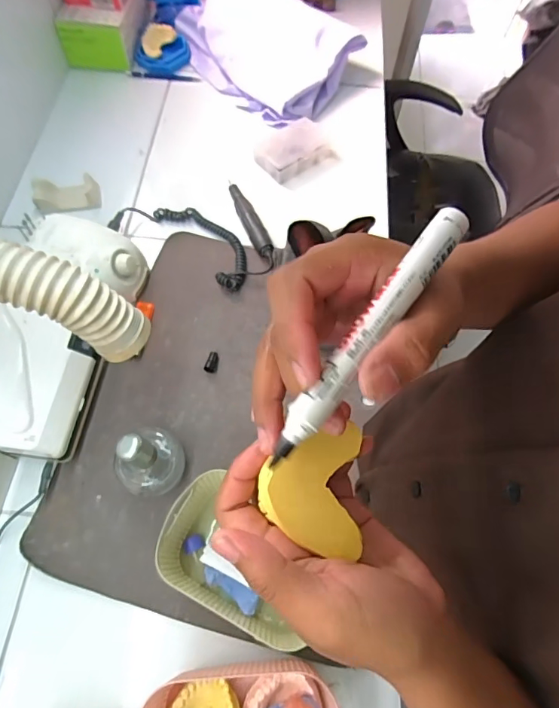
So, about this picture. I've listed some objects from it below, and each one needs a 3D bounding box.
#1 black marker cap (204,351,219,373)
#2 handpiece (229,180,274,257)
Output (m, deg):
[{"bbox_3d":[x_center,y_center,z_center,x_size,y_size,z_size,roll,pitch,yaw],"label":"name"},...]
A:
[{"bbox_3d":[-0.088,0.010,0.592,0.014,0.010,0.031,14,65,5],"label":"black marker cap"},{"bbox_3d":[-0.046,-0.210,0.684,0.022,0.026,0.158,-20,67,-11],"label":"handpiece"}]

